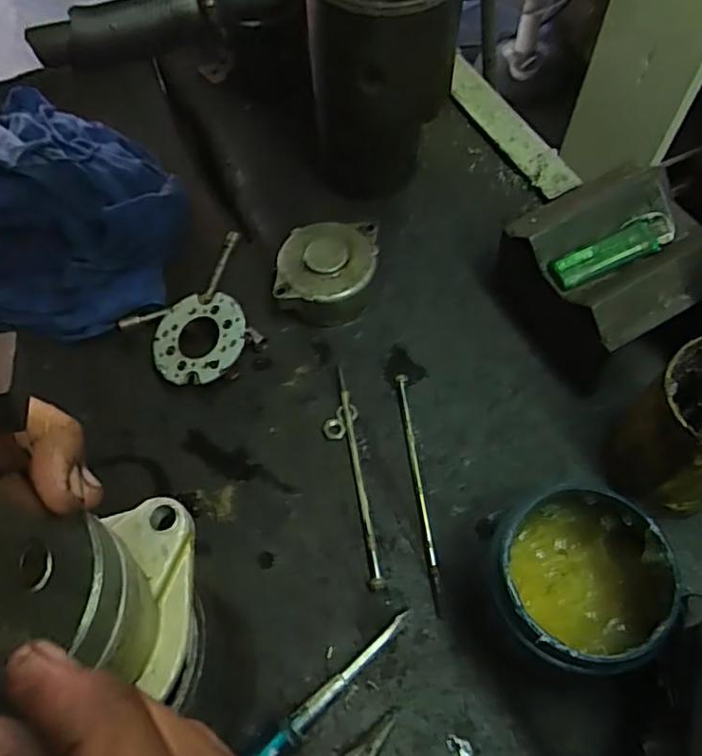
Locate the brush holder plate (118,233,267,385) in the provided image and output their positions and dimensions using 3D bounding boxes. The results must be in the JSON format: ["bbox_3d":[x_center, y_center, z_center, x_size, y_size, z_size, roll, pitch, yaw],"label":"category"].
[{"bbox_3d":[-0.112,-0.053,0.490,0.117,0.036,0.113,-37,66,-15],"label":"brush holder plate"}]

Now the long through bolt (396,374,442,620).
[{"bbox_3d":[0.047,0.074,0.422,0.007,0.013,0.165,-7,62,0],"label":"long through bolt"}]

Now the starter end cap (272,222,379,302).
[{"bbox_3d":[-0.019,-0.087,0.497,0.077,0.043,0.074,3,61,3],"label":"starter end cap"}]

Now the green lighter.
[{"bbox_3d":[0.176,-0.085,0.414,0.081,0.018,0.027,-25,63,-12],"label":"green lighter"}]

